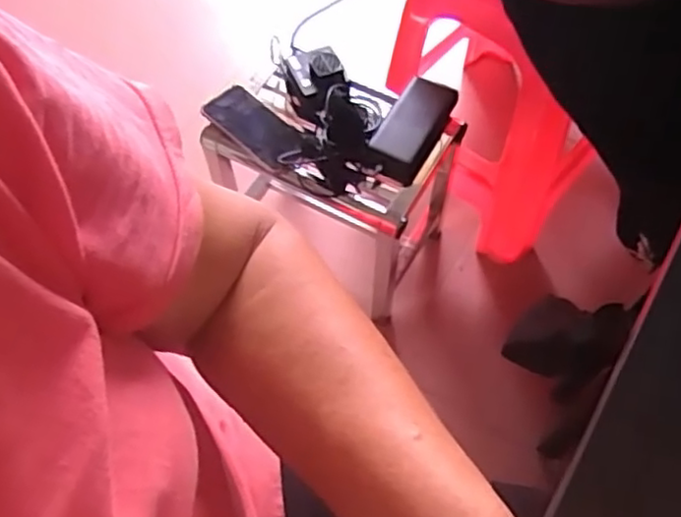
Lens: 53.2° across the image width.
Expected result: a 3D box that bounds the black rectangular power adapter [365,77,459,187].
[{"bbox_3d":[0.101,-0.181,0.940,0.074,0.027,0.169,25,63,14],"label":"black rectangular power adapter"}]

